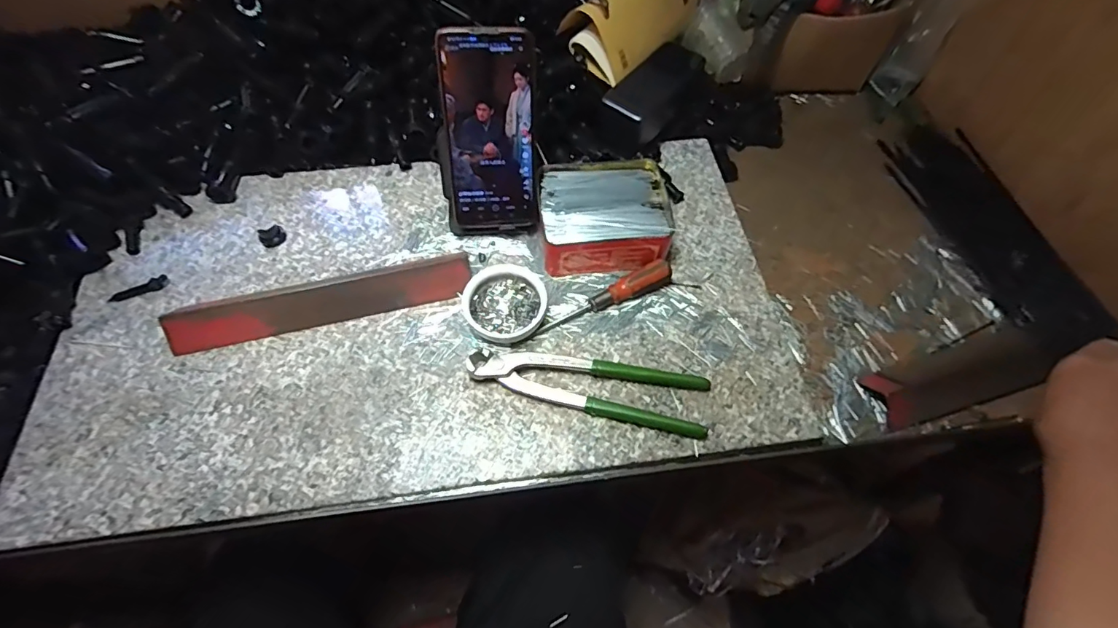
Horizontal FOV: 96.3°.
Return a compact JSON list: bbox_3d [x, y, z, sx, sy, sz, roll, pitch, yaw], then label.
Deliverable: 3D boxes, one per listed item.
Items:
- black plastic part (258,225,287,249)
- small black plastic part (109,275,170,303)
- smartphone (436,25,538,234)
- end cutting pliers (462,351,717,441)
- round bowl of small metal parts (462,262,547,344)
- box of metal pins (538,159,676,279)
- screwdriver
[{"bbox_3d":[-0.283,-0.078,0.494,0.023,0.012,0.028,-36,66,-19],"label":"black plastic part"},{"bbox_3d":[-0.387,-0.024,0.461,0.050,0.008,0.014,-22,63,-13],"label":"small black plastic part"},{"bbox_3d":[-0.061,-0.152,0.441,0.083,0.172,0.010,-1,36,-5],"label":"smartphone"},{"bbox_3d":[0.023,0.059,0.417,0.196,0.012,0.048,10,60,5],"label":"end cutting pliers"},{"bbox_3d":[-0.046,-0.009,0.446,0.071,0.024,0.068,0,60,0],"label":"round bowl of small metal parts"},{"bbox_3d":[0.043,-0.093,0.488,0.127,0.043,0.111,-4,60,-2],"label":"box of metal pins"},{"bbox_3d":[0.041,-0.012,0.456,0.134,0.023,0.021,-26,64,-3],"label":"screwdriver"}]

